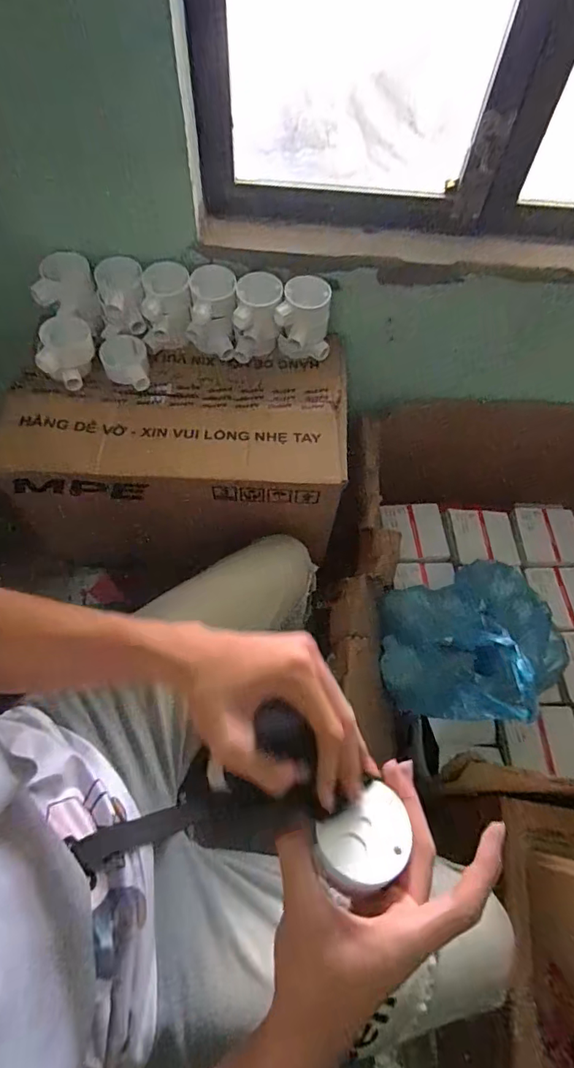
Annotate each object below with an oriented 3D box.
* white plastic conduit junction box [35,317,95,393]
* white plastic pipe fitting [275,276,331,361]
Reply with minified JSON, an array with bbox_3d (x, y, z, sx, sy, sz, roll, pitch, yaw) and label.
[{"bbox_3d":[-0.304,-0.254,0.679,0.067,0.067,0.077,-6,62,-5],"label":"white plastic conduit junction box"},{"bbox_3d":[0.024,-0.312,0.712,0.078,0.093,0.065,3,61,0],"label":"white plastic pipe fitting"}]

